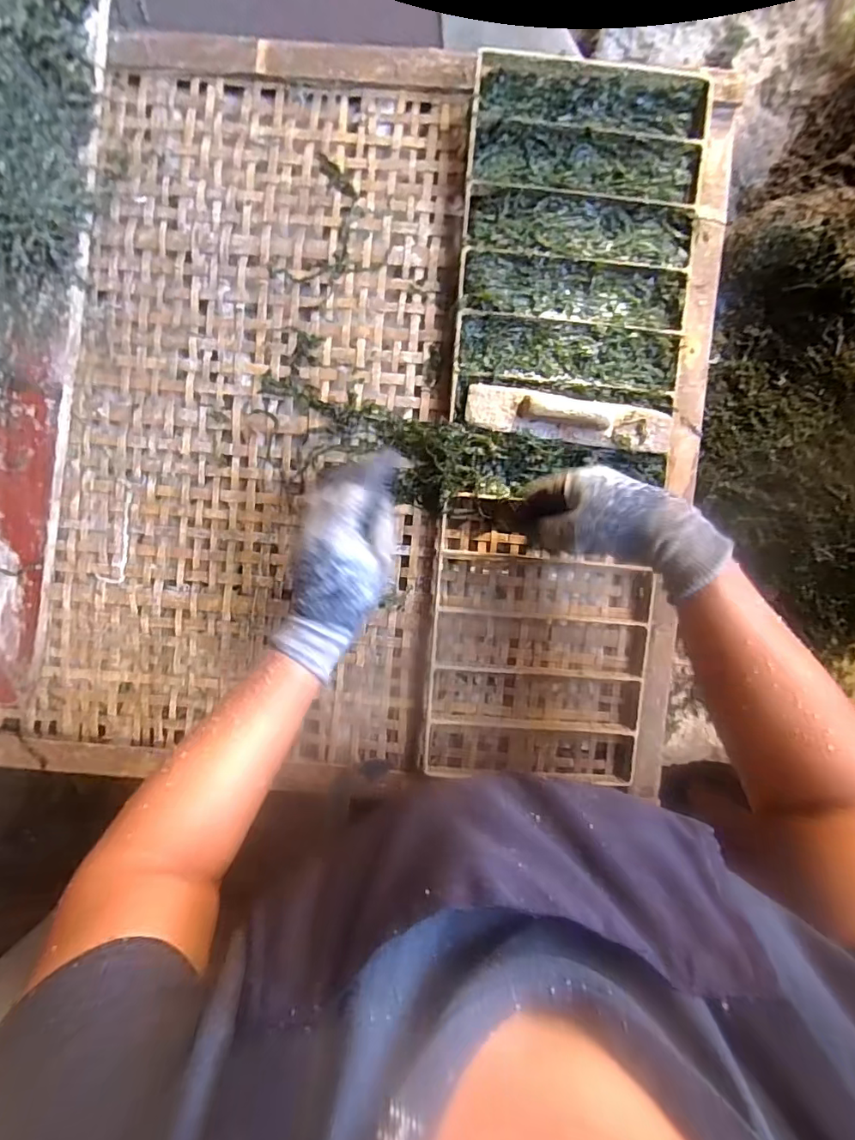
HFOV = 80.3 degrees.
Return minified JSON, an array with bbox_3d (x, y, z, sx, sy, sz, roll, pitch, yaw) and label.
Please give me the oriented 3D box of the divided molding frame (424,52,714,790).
[{"bbox_3d":[0.137,-0.129,0.526,0.230,0.042,0.737,5,95,2],"label":"divided molding frame"}]

